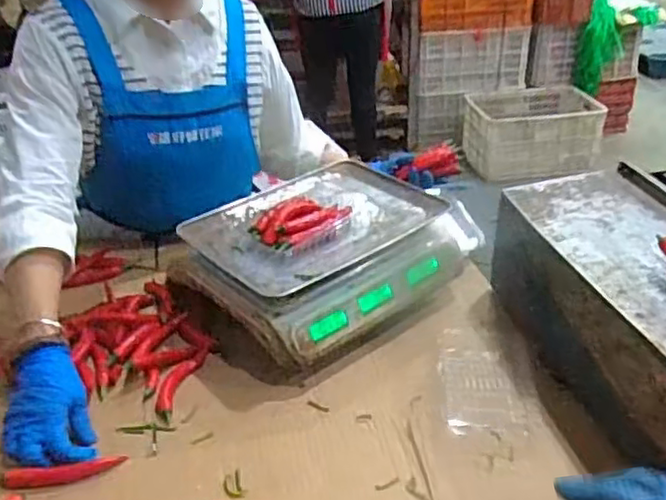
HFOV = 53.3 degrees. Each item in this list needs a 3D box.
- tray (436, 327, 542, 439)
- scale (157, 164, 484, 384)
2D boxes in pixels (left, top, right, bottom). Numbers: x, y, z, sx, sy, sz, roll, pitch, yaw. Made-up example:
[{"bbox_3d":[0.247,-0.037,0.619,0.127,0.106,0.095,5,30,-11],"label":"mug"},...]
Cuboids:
[{"bbox_3d":[0.181,0.153,0.787,0.100,0.022,0.153,-2,31,1],"label":"tray"},{"bbox_3d":[-0.005,-0.011,0.971,0.382,0.102,0.305,-26,38,-33],"label":"scale"}]

